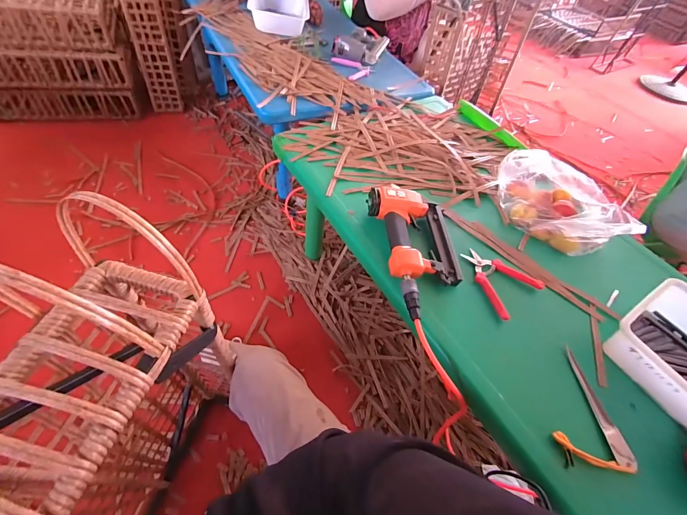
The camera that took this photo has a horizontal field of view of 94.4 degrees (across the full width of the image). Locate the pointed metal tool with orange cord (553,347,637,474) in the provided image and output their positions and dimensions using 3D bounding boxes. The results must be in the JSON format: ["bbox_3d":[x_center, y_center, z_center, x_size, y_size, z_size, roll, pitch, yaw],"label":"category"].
[{"bbox_3d":[0.354,0.225,0.485,0.103,0.017,0.171,1,56,-4],"label":"pointed metal tool with orange cord"}]

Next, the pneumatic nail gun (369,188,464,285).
[{"bbox_3d":[0.136,-0.045,0.629,0.163,0.066,0.204,2,54,-6],"label":"pneumatic nail gun"}]

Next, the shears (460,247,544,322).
[{"bbox_3d":[0.313,0.036,0.618,0.116,0.016,0.150,-16,59,-15],"label":"shears"}]

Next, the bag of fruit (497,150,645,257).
[{"bbox_3d":[0.475,-0.134,0.690,0.183,0.124,0.268,-33,64,-28],"label":"bag of fruit"}]

